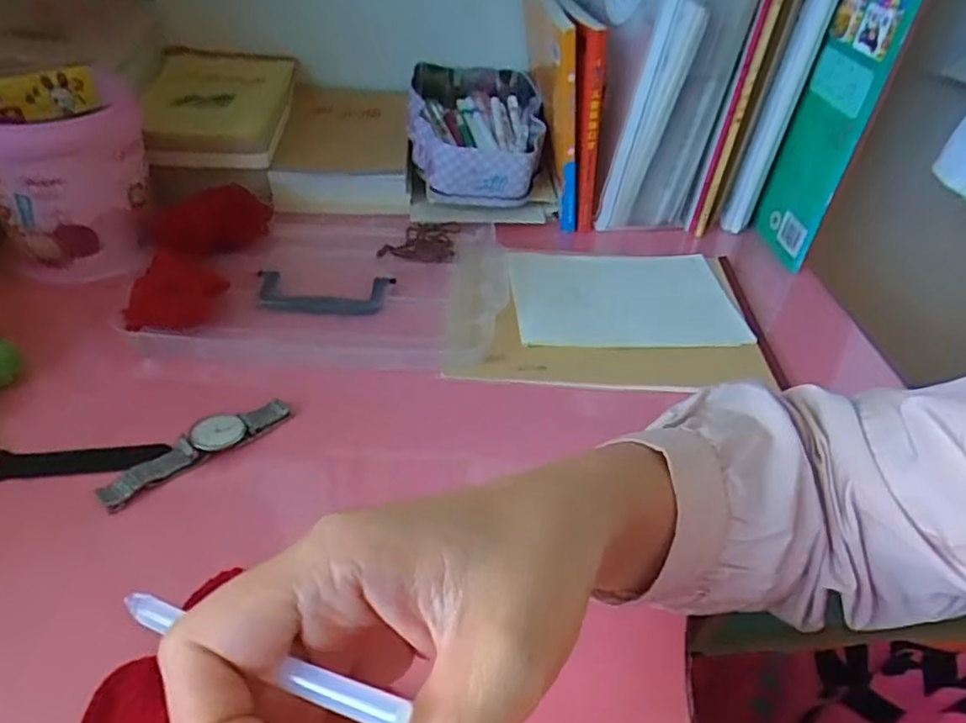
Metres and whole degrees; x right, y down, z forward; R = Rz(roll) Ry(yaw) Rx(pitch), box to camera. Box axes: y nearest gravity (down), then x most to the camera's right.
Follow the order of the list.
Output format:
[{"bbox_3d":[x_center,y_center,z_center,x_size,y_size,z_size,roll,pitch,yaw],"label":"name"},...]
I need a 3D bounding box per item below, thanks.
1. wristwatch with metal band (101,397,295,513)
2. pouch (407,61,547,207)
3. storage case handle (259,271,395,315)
[{"bbox_3d":[-0.175,0.051,0.393,0.114,0.011,0.030,-27,50,-31],"label":"wristwatch with metal band"},{"bbox_3d":[-0.009,-0.242,0.668,0.134,0.057,0.234,3,41,-2],"label":"pouch"},{"bbox_3d":[-0.131,-0.055,0.521,0.105,0.010,0.053,6,41,2],"label":"storage case handle"}]

